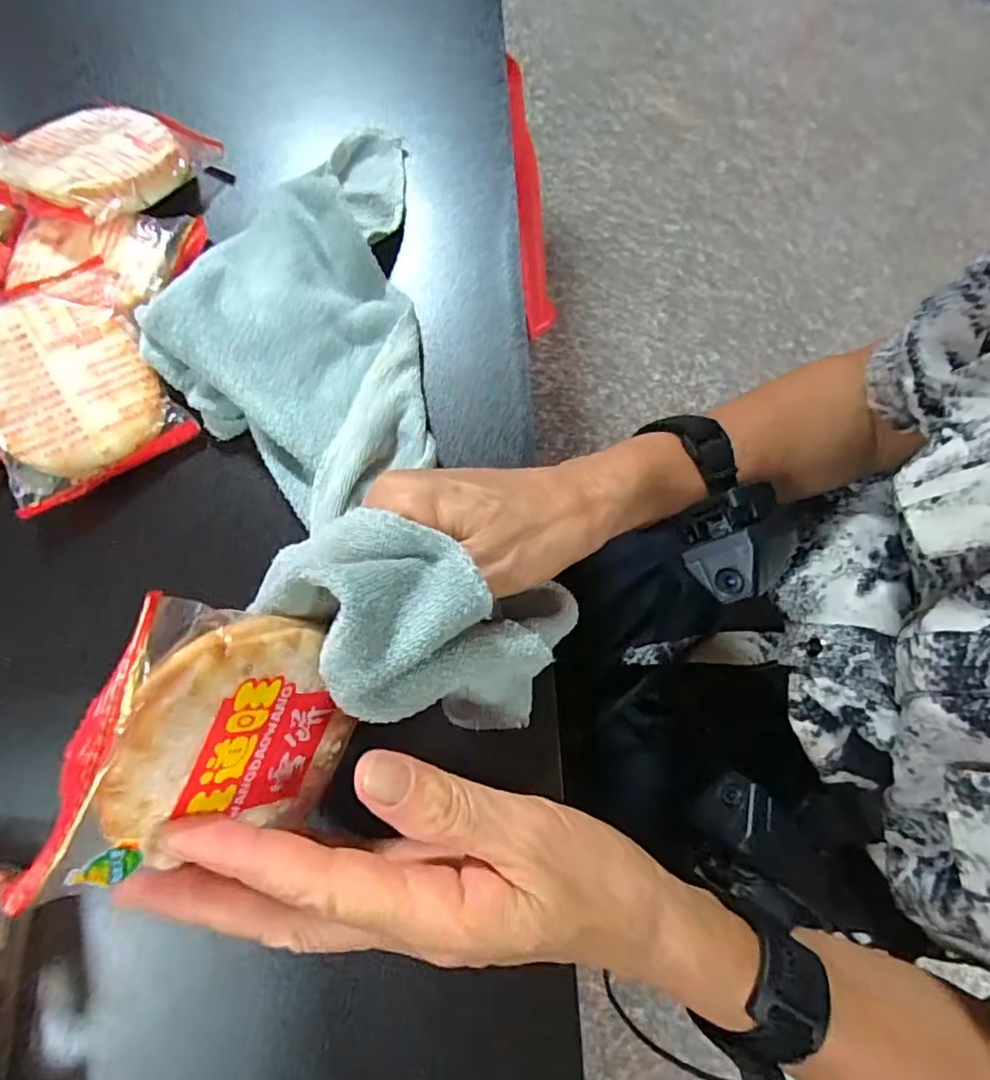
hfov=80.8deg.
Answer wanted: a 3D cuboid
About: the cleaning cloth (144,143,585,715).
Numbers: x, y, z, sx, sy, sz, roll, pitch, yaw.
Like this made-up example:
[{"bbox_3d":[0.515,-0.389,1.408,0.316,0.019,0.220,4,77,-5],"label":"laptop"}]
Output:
[{"bbox_3d":[-0.074,-0.062,0.277,0.134,0.105,0.312,-20,62,-5],"label":"cleaning cloth"}]

